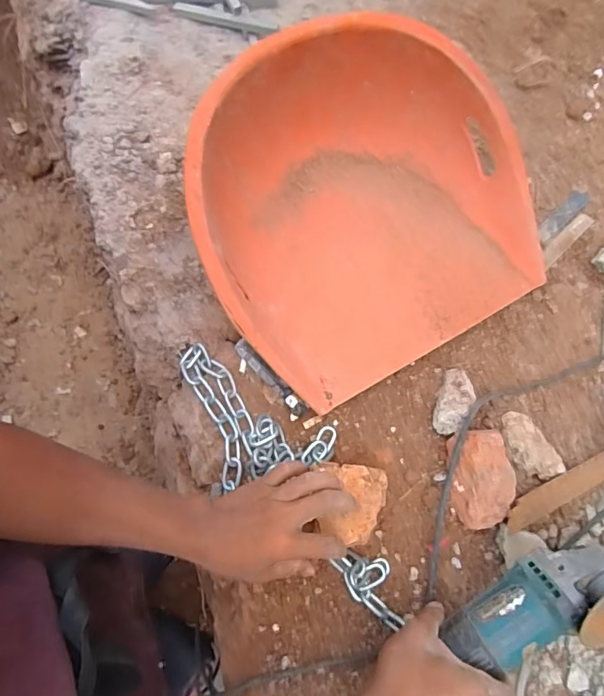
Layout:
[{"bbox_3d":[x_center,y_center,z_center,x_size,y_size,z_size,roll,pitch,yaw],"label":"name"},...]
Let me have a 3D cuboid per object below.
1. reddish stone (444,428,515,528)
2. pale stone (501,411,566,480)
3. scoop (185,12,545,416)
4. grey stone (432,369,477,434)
[{"bbox_3d":[0.210,0.152,0.555,0.069,0.037,0.105,-7,83,8],"label":"reddish stone"},{"bbox_3d":[0.276,0.119,0.579,0.045,0.022,0.085,-23,68,-12],"label":"pale stone"},{"bbox_3d":[0.086,-0.189,0.602,0.436,0.220,0.368,-28,69,-14],"label":"scoop"},{"bbox_3d":[0.194,0.065,0.598,0.038,0.031,0.093,24,66,8],"label":"grey stone"}]

